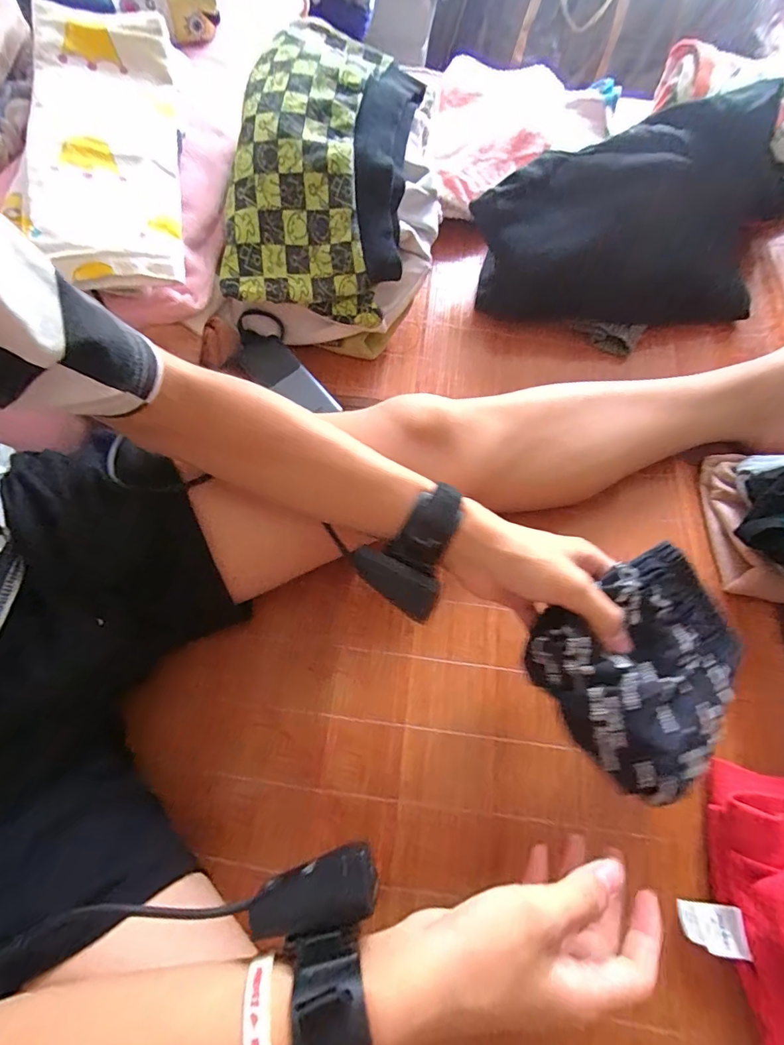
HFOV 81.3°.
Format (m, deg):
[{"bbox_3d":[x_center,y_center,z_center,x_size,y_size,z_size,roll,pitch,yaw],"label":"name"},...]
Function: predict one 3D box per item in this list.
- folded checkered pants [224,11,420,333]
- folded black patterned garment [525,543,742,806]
[{"bbox_3d":[-0.073,-0.406,0.520,0.184,0.132,0.356,6,66,-1],"label":"folded checkered pants"},{"bbox_3d":[0.183,0.100,0.319,0.141,0.047,0.131,-34,72,-17],"label":"folded black patterned garment"}]

